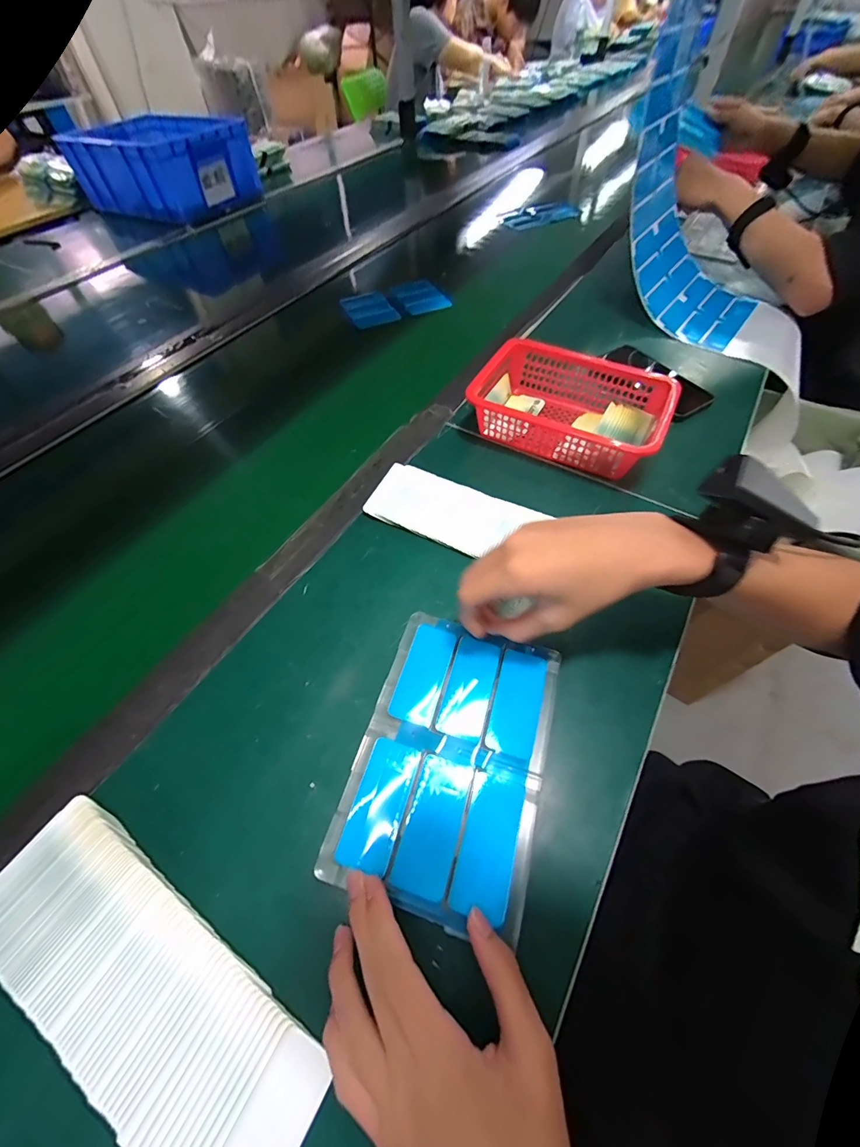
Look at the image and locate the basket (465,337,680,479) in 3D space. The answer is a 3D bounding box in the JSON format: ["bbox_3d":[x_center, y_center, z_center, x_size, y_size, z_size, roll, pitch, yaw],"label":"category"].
[{"bbox_3d":[0.167,-0.199,0.494,0.210,0.063,0.145,23,61,16],"label":"basket"}]

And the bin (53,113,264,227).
[{"bbox_3d":[-0.688,-1.069,1.065,0.375,0.135,0.298,27,62,18],"label":"bin"}]

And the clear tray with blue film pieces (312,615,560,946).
[{"bbox_3d":[0.017,0.132,0.306,0.133,0.013,0.194,14,59,10],"label":"clear tray with blue film pieces"}]

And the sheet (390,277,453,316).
[{"bbox_3d":[-0.019,-0.517,0.747,0.082,0.006,0.114,-22,60,-12],"label":"sheet"}]

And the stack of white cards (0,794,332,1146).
[{"bbox_3d":[-0.174,0.248,0.242,0.239,0.024,0.087,27,62,17],"label":"stack of white cards"}]

